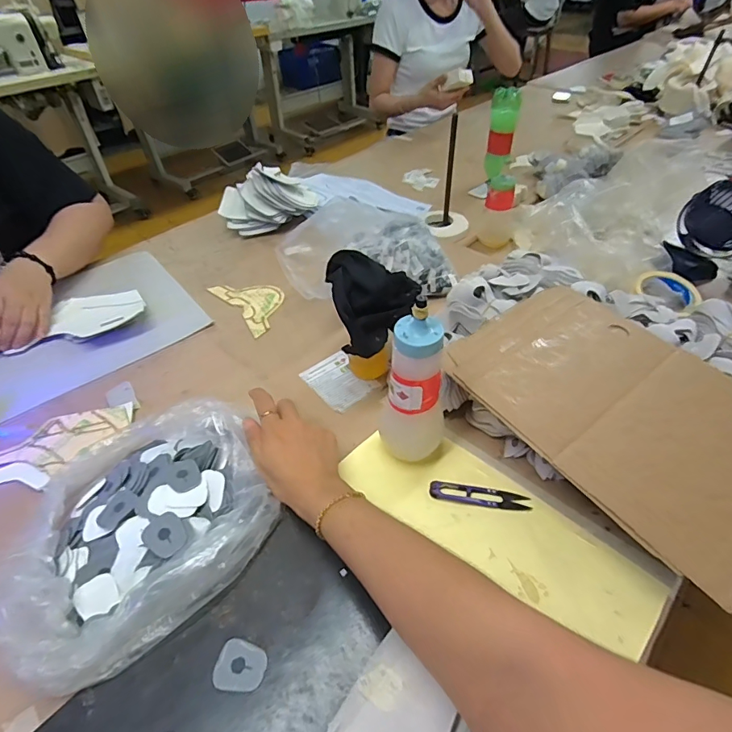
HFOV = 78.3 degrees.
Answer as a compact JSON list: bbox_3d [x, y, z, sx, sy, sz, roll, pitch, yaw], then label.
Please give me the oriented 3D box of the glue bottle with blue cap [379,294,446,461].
[{"bbox_3d":[0.051,0.015,0.465,0.071,0.192,0.070,-1,44,2],"label":"glue bottle with blue cap"}]

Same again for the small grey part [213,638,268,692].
[{"bbox_3d":[-0.098,0.235,0.353,0.039,0.004,0.034,4,45,7],"label":"small grey part"}]

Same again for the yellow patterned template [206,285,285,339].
[{"bbox_3d":[-0.182,-0.108,0.743,0.089,0.004,0.162,-30,51,-26],"label":"yellow patterned template"}]

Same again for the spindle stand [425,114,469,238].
[{"bbox_3d":[0.166,-0.358,0.877,0.087,0.204,0.080,6,45,8],"label":"spindle stand"}]

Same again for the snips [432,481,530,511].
[{"bbox_3d":[0.118,0.135,0.472,0.101,0.004,0.023,5,45,8],"label":"snips"}]

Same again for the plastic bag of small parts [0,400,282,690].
[{"bbox_3d":[-0.211,0.144,0.422,0.229,0.052,0.207,-28,50,-23],"label":"plastic bag of small parts"}]

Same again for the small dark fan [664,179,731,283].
[{"bbox_3d":[0.583,-0.223,0.751,0.122,0.139,0.113,30,53,28],"label":"small dark fan"}]

